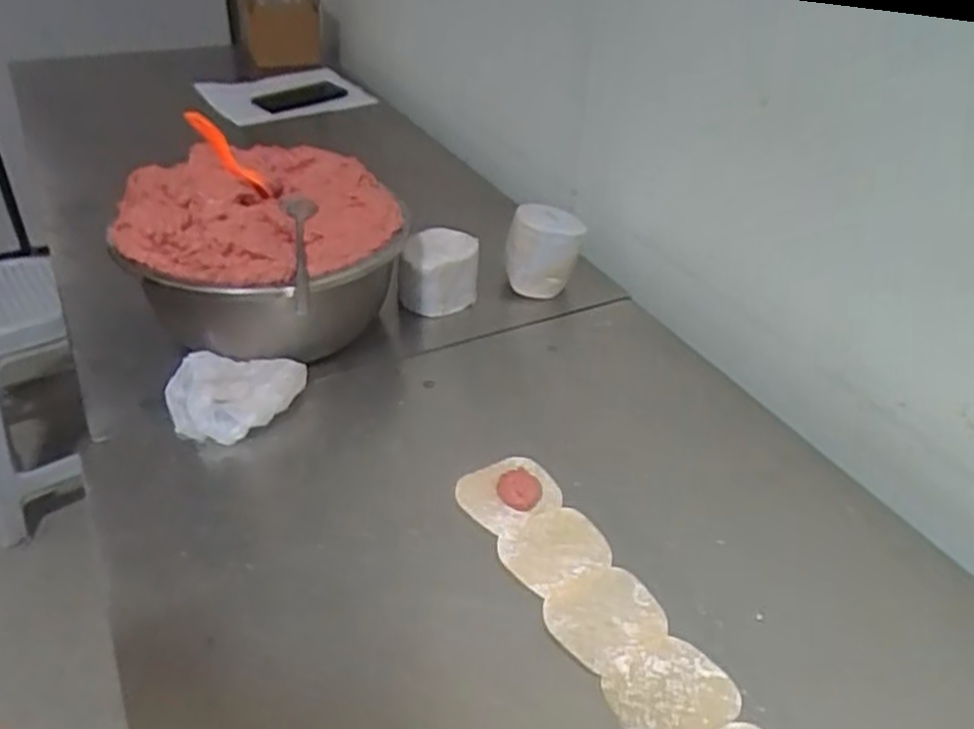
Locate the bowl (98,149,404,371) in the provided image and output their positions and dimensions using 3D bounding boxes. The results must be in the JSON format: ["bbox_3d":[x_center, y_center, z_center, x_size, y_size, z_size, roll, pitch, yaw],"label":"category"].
[{"bbox_3d":[-0.229,-0.111,0.802,0.263,0.179,0.249,0,38,0],"label":"bowl"}]

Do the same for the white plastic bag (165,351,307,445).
[{"bbox_3d":[-0.242,0.032,0.718,0.128,0.045,0.102,4,38,5],"label":"white plastic bag"}]

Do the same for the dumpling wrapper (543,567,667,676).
[{"bbox_3d":[0.086,0.184,0.562,0.079,0.004,0.069,-21,46,-24],"label":"dumpling wrapper"}]

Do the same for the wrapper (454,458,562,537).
[{"bbox_3d":[0.019,0.107,0.654,0.081,0.017,0.067,-22,43,-27],"label":"wrapper"}]

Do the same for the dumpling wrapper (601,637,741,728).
[{"bbox_3d":[0.122,0.221,0.516,0.082,0.004,0.067,-20,42,-24],"label":"dumpling wrapper"}]

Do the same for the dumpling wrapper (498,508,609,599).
[{"bbox_3d":[0.054,0.144,0.608,0.082,0.004,0.067,-19,42,-23],"label":"dumpling wrapper"}]

